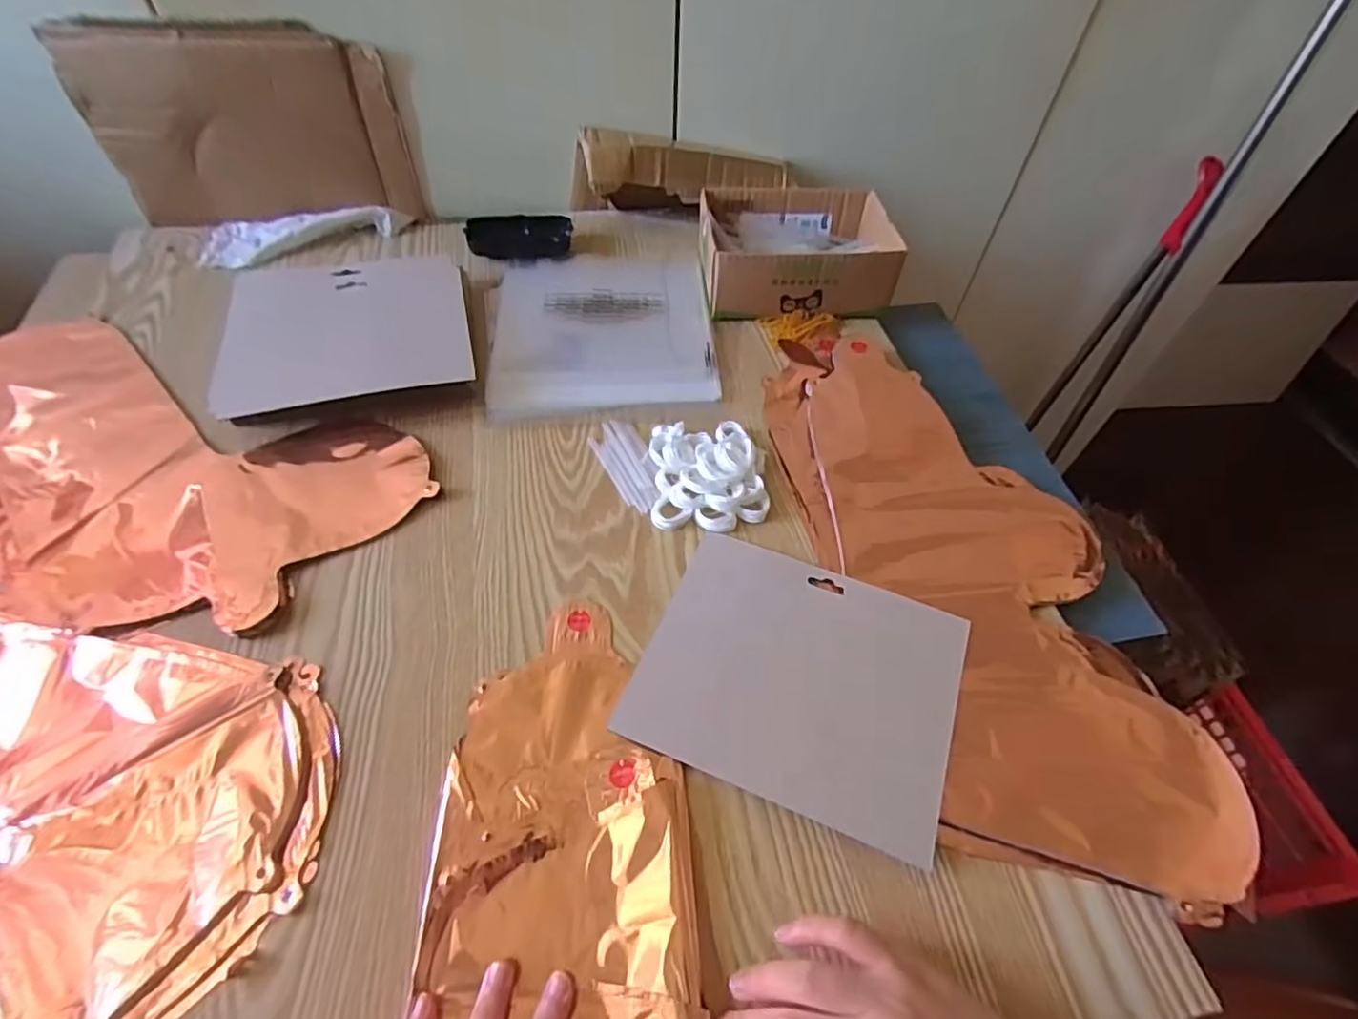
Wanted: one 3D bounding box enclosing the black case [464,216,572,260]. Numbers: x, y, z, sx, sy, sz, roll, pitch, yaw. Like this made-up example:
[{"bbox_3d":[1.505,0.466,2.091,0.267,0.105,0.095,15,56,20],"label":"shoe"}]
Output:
[{"bbox_3d":[-0.169,-0.293,0.677,0.108,0.030,0.037,-10,53,-10],"label":"black case"}]

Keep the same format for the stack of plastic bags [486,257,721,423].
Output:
[{"bbox_3d":[-0.075,-0.182,0.619,0.208,0.008,0.234,-6,53,-6],"label":"stack of plastic bags"}]

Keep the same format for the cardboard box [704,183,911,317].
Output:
[{"bbox_3d":[0.114,-0.261,0.638,0.174,0.065,0.136,-3,53,-4],"label":"cardboard box"}]

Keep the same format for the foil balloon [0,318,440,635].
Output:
[{"bbox_3d":[-0.424,-0.038,0.483,0.434,0.011,0.214,20,54,13],"label":"foil balloon"}]

